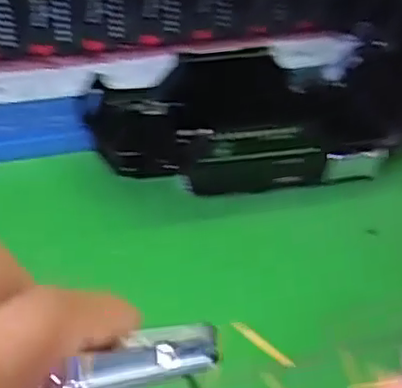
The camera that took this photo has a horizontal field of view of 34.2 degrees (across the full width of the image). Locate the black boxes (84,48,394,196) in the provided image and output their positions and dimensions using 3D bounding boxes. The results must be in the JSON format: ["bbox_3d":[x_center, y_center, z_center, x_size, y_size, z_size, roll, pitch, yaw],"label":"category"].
[{"bbox_3d":[0.028,-0.065,0.605,0.261,0.067,0.128,-5,45,-11],"label":"black boxes"}]

